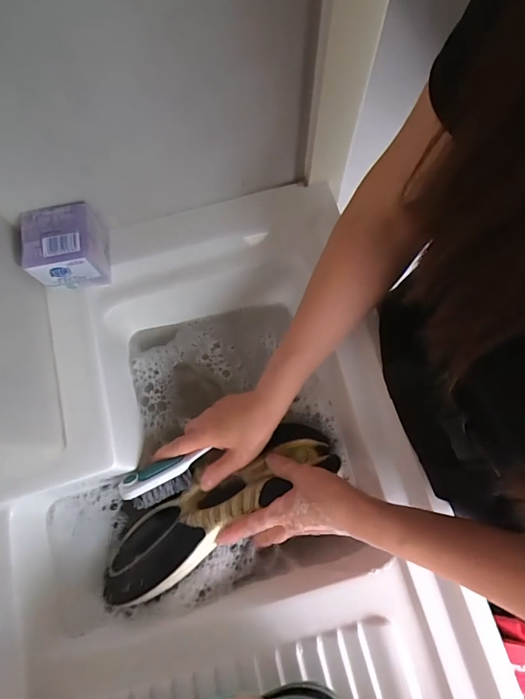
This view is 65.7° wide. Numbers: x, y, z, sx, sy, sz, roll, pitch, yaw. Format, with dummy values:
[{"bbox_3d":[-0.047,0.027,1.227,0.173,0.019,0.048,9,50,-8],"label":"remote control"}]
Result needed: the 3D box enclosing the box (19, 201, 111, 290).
[{"bbox_3d":[-0.219,-0.112,0.462,0.076,0.069,0.071,-12,75,-2],"label":"box"}]

